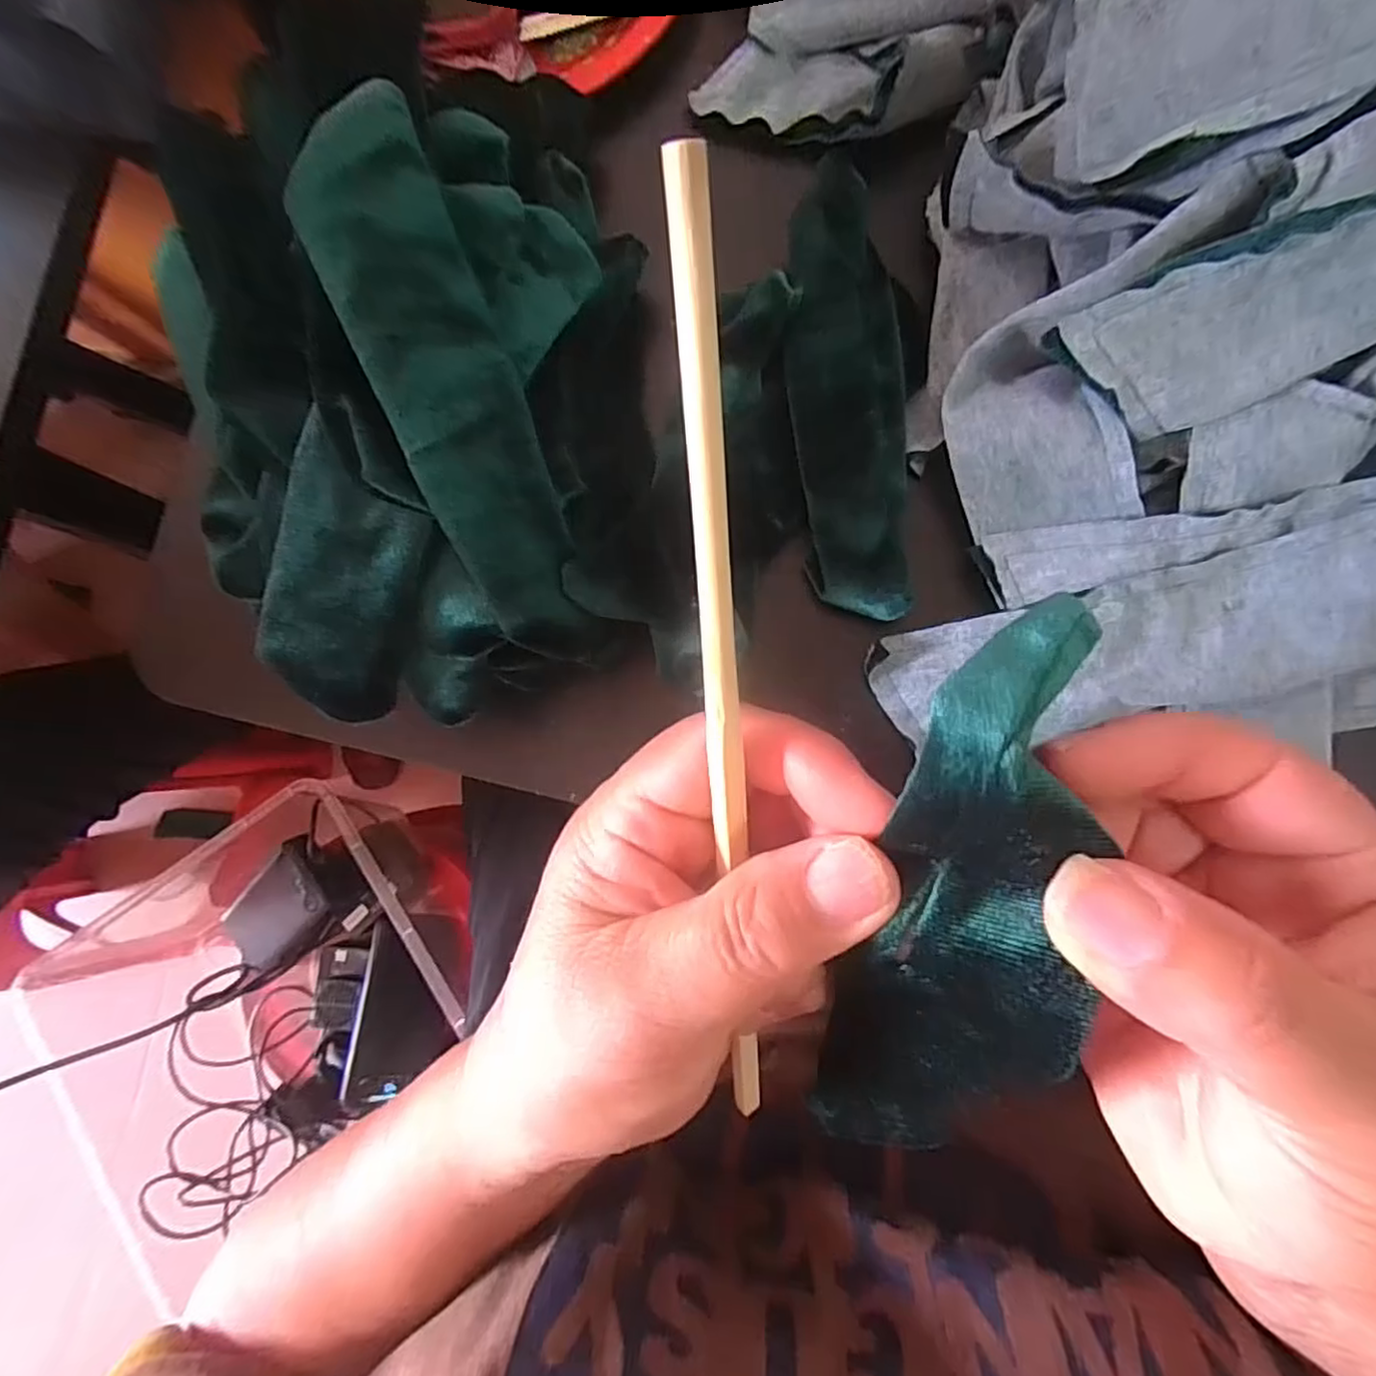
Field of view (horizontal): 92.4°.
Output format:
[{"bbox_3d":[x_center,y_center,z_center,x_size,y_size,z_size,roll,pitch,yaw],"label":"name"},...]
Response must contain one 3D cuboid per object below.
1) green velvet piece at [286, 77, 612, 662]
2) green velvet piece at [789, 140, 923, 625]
[{"bbox_3d":[-0.071,-0.086,0.199,0.038,0.018,0.167,-20,100,3],"label":"green velvet piece"},{"bbox_3d":[0.062,-0.106,0.240,0.048,0.019,0.156,1,84,5],"label":"green velvet piece"}]

